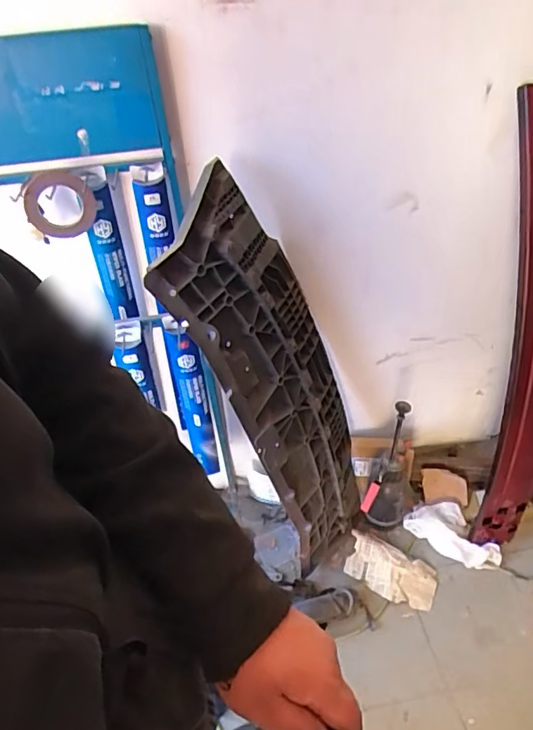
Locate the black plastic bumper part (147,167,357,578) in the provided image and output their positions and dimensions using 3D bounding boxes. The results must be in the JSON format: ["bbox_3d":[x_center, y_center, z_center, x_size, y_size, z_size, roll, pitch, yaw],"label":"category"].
[{"bbox_3d":[0.056,0.093,1.240,0.053,1.117,0.374,11,47,37],"label":"black plastic bumper part"}]

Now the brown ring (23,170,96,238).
[{"bbox_3d":[-0.379,-0.294,0.941,0.120,0.116,0.031,6,24,-19],"label":"brown ring"}]

